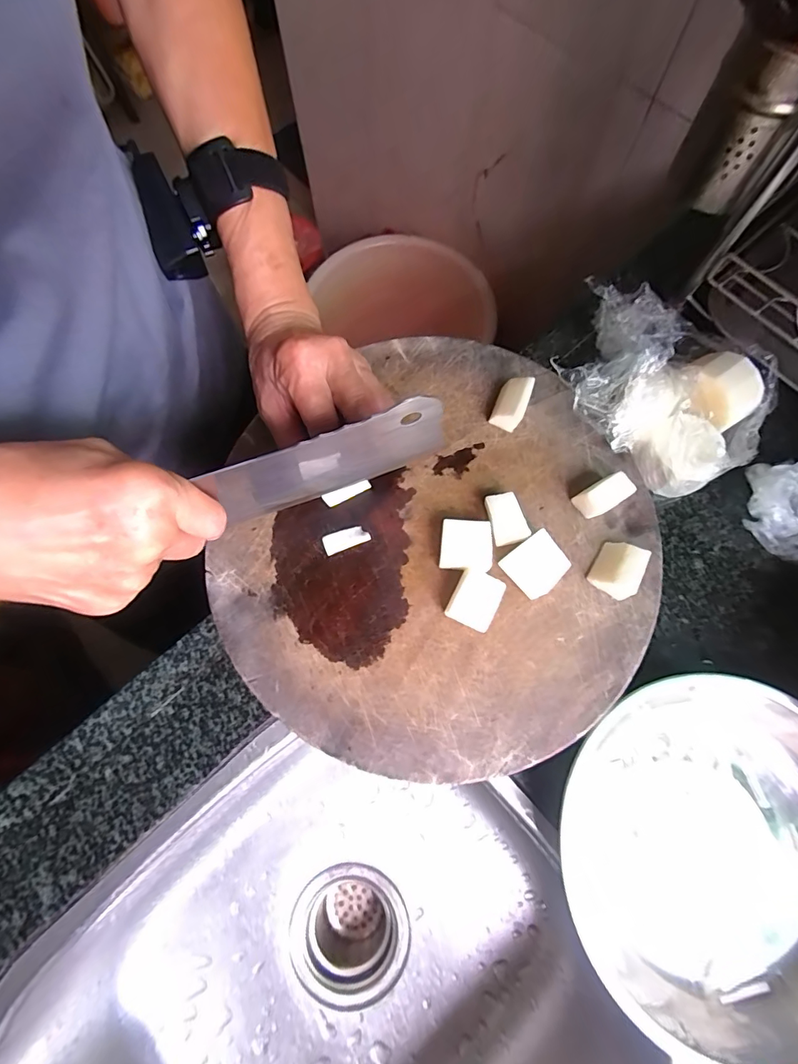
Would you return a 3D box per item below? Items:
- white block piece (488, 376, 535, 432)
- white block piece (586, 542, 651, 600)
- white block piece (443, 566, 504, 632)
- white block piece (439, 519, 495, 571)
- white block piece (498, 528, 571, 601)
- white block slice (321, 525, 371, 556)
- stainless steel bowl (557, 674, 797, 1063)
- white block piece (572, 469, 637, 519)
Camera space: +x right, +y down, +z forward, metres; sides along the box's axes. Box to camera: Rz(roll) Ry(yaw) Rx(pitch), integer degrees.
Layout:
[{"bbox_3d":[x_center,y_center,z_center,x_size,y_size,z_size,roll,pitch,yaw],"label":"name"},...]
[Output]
[{"bbox_3d":[0.082,-0.093,0.329,0.021,0.025,0.033,24,75,7],"label":"white block piece"},{"bbox_3d":[0.144,0.024,0.300,0.026,0.020,0.034,24,75,7],"label":"white block piece"},{"bbox_3d":[0.049,0.044,0.295,0.029,0.021,0.033,25,75,8],"label":"white block piece"},{"bbox_3d":[0.044,0.010,0.303,0.033,0.020,0.032,5,73,2],"label":"white block piece"},{"bbox_3d":[0.092,0.022,0.304,0.036,0.015,0.034,-36,76,-10],"label":"white block piece"},{"bbox_3d":[-0.036,0.004,0.313,0.031,0.004,0.014,-23,75,-6],"label":"white block slice"},{"bbox_3d":[0.203,0.203,0.287,0.184,0.044,0.195,0,73,0],"label":"stainless steel bowl"},{"bbox_3d":[0.140,-0.024,0.312,0.033,0.022,0.020,-27,75,-7],"label":"white block piece"}]

